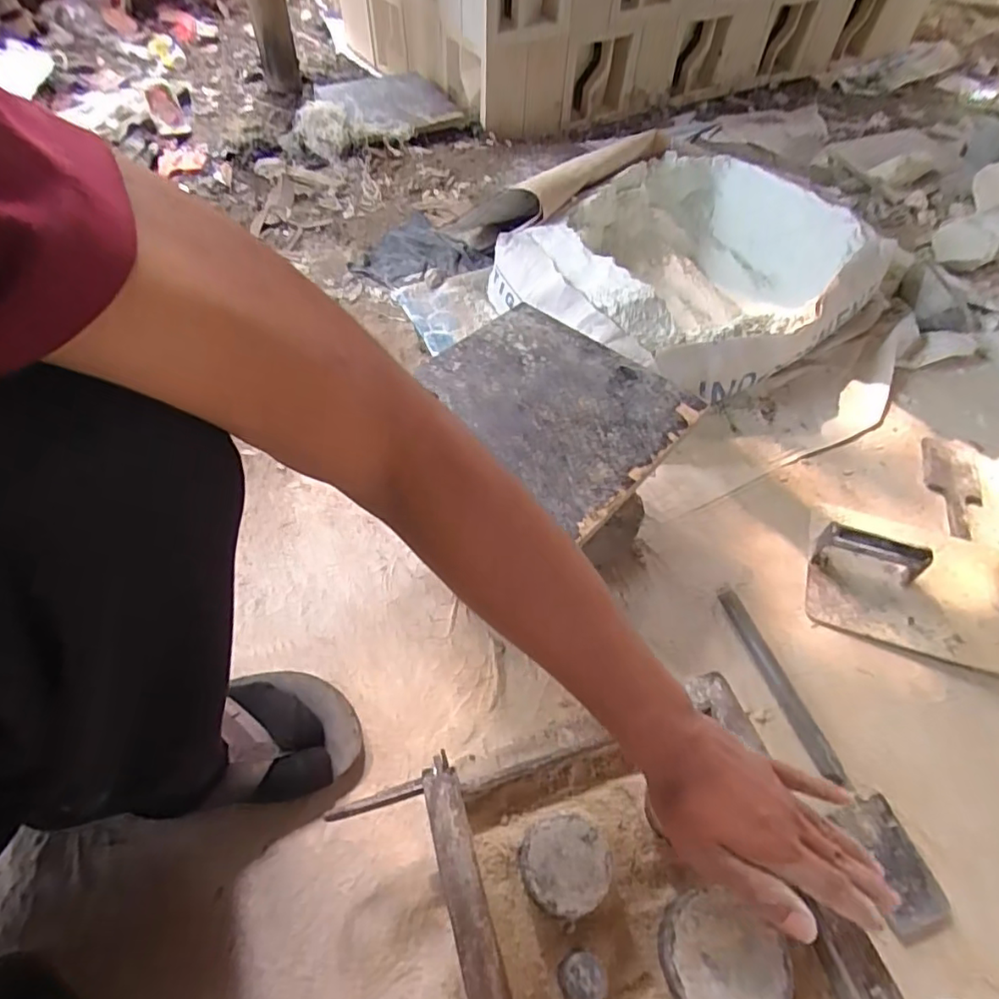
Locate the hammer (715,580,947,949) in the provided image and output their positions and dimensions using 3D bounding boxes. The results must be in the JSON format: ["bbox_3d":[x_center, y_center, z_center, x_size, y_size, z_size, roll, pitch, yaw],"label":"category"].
[{"bbox_3d":[0.293,0.226,0.547,0.052,0.020,0.309,-16,56,-13],"label":"hammer"}]

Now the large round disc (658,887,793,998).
[{"bbox_3d":[0.136,0.289,0.365,0.073,0.031,0.064,35,62,18],"label":"large round disc"}]

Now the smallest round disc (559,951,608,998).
[{"bbox_3d":[0.050,0.293,0.358,0.027,0.026,0.025,1,57,-2],"label":"smallest round disc"}]

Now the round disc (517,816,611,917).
[{"bbox_3d":[0.043,0.245,0.391,0.056,0.028,0.054,1,57,-2],"label":"round disc"}]

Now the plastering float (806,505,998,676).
[{"bbox_3d":[0.447,0.080,0.627,0.203,0.060,0.161,17,55,10],"label":"plastering float"}]

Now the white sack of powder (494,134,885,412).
[{"bbox_3d":[0.282,-0.376,0.915,0.520,0.159,0.442,-35,62,-24],"label":"white sack of powder"}]

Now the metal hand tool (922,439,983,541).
[{"bbox_3d":[0.578,-0.015,0.746,0.067,0.009,0.174,20,55,12],"label":"metal hand tool"}]

